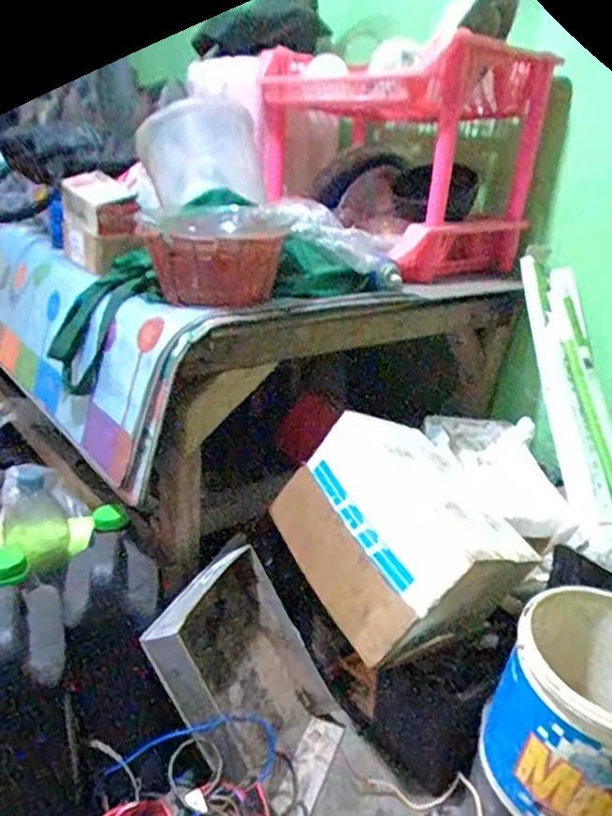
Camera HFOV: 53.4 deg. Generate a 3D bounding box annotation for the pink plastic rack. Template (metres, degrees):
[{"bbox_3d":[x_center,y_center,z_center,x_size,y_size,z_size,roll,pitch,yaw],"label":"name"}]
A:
[{"bbox_3d":[0.152,-0.440,1.089,0.315,0.342,0.401,-15,29,-38],"label":"pink plastic rack"}]

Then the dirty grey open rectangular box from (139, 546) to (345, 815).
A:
[{"bbox_3d":[-0.067,0.375,0.831,0.076,0.329,0.235,-21,10,37],"label":"dirty grey open rectangular box"}]

